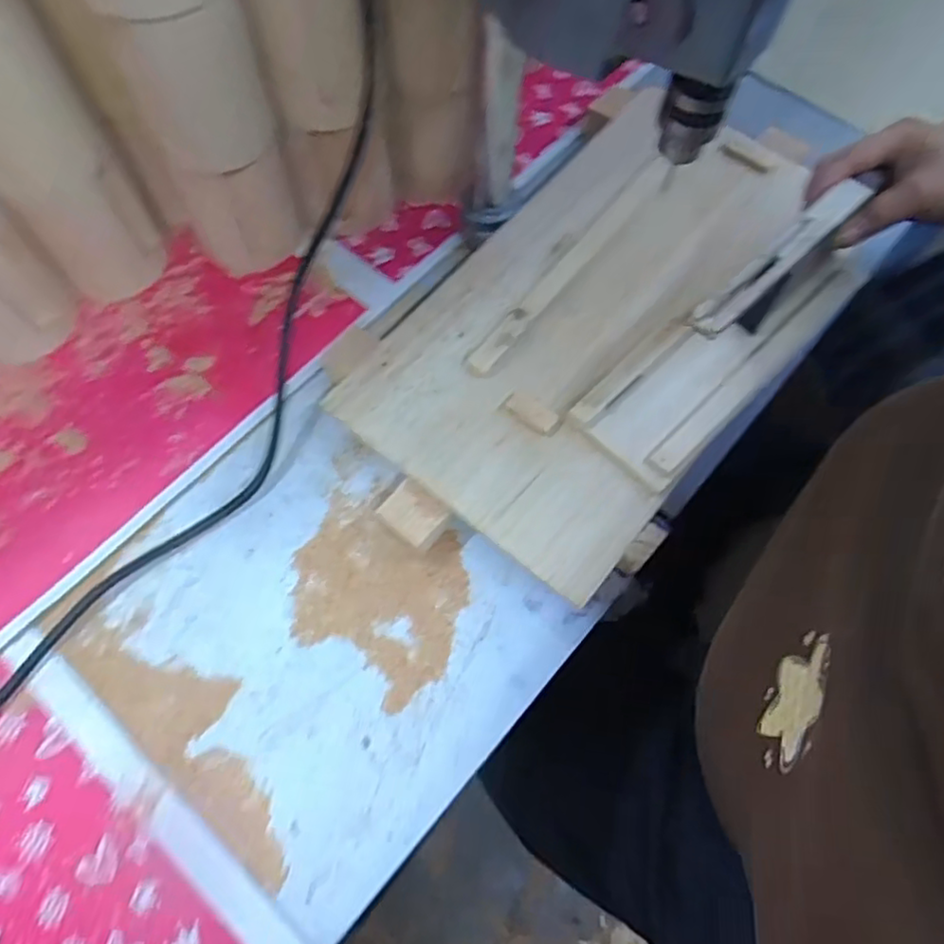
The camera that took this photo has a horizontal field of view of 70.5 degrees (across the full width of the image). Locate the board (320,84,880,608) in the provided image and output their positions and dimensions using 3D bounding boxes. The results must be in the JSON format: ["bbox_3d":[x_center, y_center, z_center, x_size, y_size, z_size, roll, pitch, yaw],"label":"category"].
[{"bbox_3d":[0.095,-0.110,0.471,0.233,0.041,0.398,39,73,13],"label":"board"}]

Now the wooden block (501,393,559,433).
[{"bbox_3d":[0.037,-0.038,0.431,0.035,0.006,0.015,33,71,11],"label":"wooden block"}]

